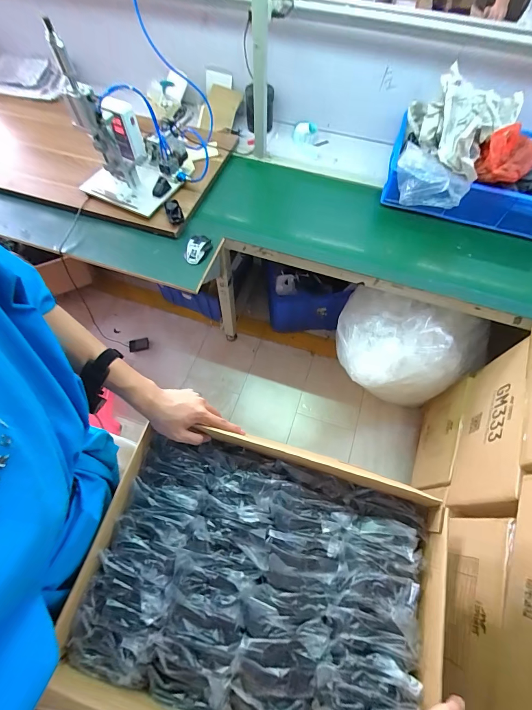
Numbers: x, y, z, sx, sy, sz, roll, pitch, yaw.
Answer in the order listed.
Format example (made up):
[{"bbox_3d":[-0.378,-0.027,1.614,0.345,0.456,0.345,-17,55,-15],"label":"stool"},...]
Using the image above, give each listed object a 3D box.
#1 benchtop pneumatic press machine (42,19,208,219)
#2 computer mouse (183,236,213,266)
[{"bbox_3d":[-0.430,-0.739,1.036,0.264,0.401,0.354,26,67,13],"label":"benchtop pneumatic press machine"},{"bbox_3d":[-0.227,-0.357,1.092,0.080,0.038,0.120,23,66,12],"label":"computer mouse"}]

